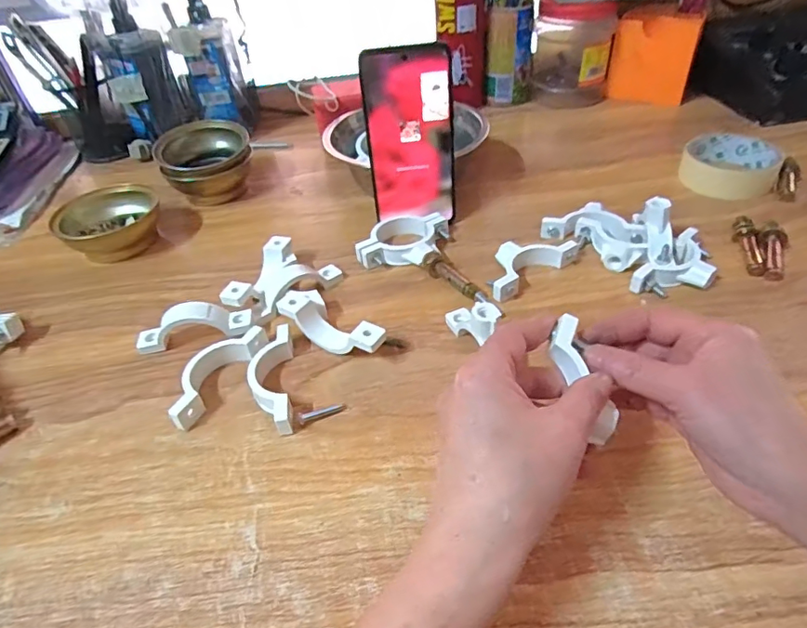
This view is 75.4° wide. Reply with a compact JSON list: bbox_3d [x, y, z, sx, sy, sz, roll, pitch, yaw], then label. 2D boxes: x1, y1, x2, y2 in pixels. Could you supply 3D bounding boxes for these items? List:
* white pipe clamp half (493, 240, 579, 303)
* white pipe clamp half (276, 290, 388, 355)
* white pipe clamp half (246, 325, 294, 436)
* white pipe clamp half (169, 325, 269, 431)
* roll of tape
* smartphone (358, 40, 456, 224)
[{"bbox_3d":[0.099,-0.044,0.437,0.092,0.020,0.044,-31,47,-25],"label":"white pipe clamp half"},{"bbox_3d":[-0.053,0.010,0.391,0.091,0.027,0.032,26,51,31],"label":"white pipe clamp half"},{"bbox_3d":[-0.091,0.046,0.362,0.028,0.020,0.085,-11,42,-5],"label":"white pipe clamp half"},{"bbox_3d":[-0.136,0.041,0.373,0.028,0.021,0.088,17,46,23],"label":"white pipe clamp half"},{"bbox_3d":[0.325,-0.148,0.522,0.083,0.028,0.083,16,46,23],"label":"roll of tape"},{"bbox_3d":[0.007,-0.153,0.456,0.074,0.146,0.006,-7,36,-1],"label":"smartphone"}]

